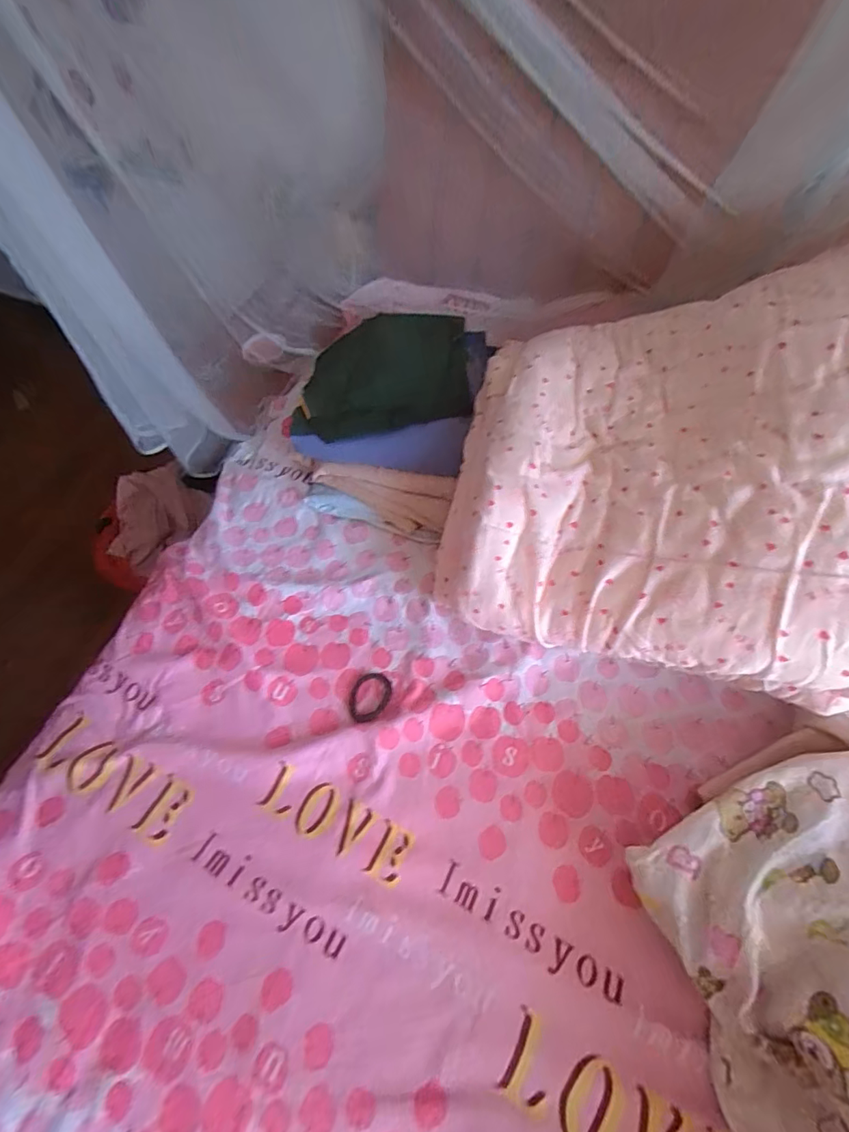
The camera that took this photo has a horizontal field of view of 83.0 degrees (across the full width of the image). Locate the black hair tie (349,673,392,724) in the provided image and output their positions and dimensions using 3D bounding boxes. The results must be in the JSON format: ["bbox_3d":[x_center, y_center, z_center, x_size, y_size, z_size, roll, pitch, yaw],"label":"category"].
[{"bbox_3d":[-0.071,0.171,0.626,0.052,0.005,0.066,10,62,10],"label":"black hair tie"}]

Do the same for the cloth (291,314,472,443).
[{"bbox_3d":[-0.067,-0.309,0.772,0.262,0.042,0.246,-4,60,1],"label":"cloth"}]

